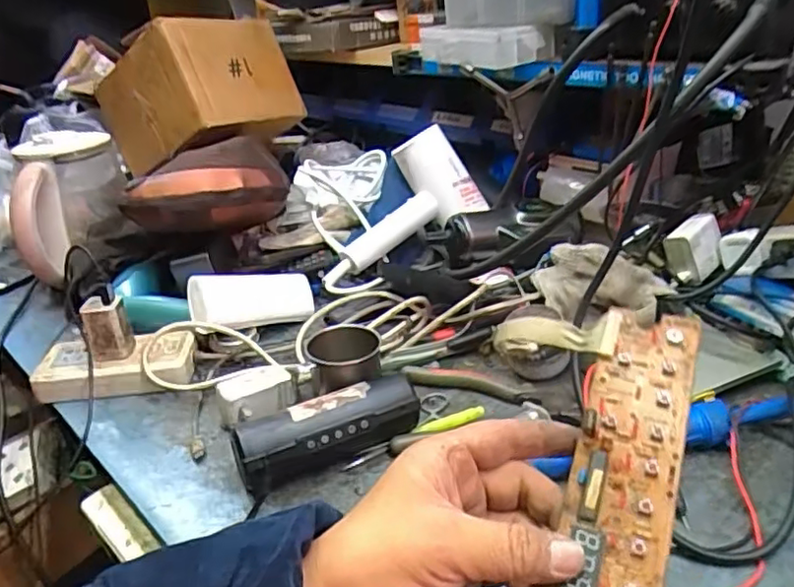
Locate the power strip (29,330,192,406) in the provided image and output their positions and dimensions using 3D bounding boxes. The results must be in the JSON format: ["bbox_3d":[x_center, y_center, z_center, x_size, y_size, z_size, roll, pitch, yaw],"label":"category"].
[{"bbox_3d":[-0.285,0.075,0.644,0.152,0.037,0.066,-5,27,-2],"label":"power strip"}]

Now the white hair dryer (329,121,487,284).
[{"bbox_3d":[0.002,-0.091,0.774,0.230,0.092,0.075,-47,42,-14],"label":"white hair dryer"}]

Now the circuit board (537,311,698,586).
[{"bbox_3d":[0.103,0.111,0.303,0.049,0.015,0.245,9,55,25],"label":"circuit board"}]

